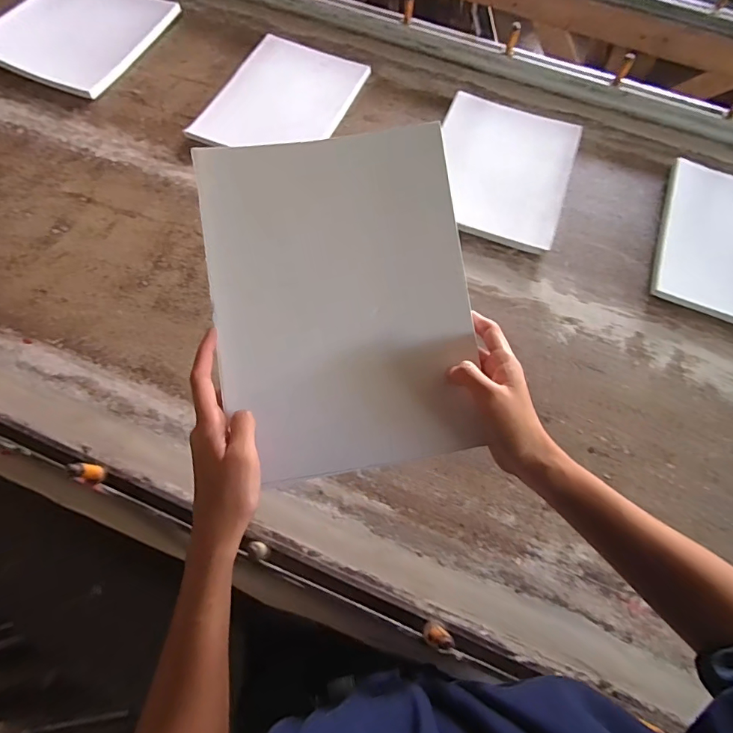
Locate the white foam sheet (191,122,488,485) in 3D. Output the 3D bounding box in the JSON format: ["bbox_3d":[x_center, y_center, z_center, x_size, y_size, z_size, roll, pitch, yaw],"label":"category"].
[{"bbox_3d":[-0.017,-0.050,0.359,0.199,0.015,0.261,-9,92,-6],"label":"white foam sheet"}]

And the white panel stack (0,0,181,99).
[{"bbox_3d":[-0.507,-0.586,0.781,0.247,0.025,0.260,21,67,6],"label":"white panel stack"}]

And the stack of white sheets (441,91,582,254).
[{"bbox_3d":[0.209,-0.307,0.695,0.204,0.026,0.254,19,67,5],"label":"stack of white sheets"}]

